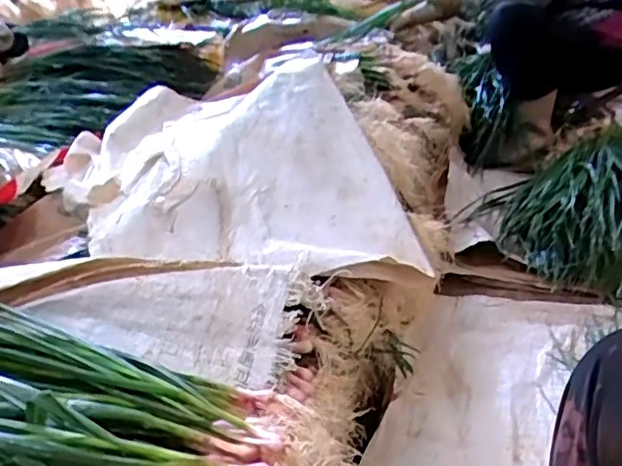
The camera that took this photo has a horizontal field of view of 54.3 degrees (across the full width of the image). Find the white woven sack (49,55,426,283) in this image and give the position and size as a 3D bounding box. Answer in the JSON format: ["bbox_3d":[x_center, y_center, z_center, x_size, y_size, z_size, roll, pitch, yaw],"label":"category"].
[{"bbox_3d":[-0.130,-0.095,0.905,0.467,0.166,0.471,-14,29,-17],"label":"white woven sack"}]

